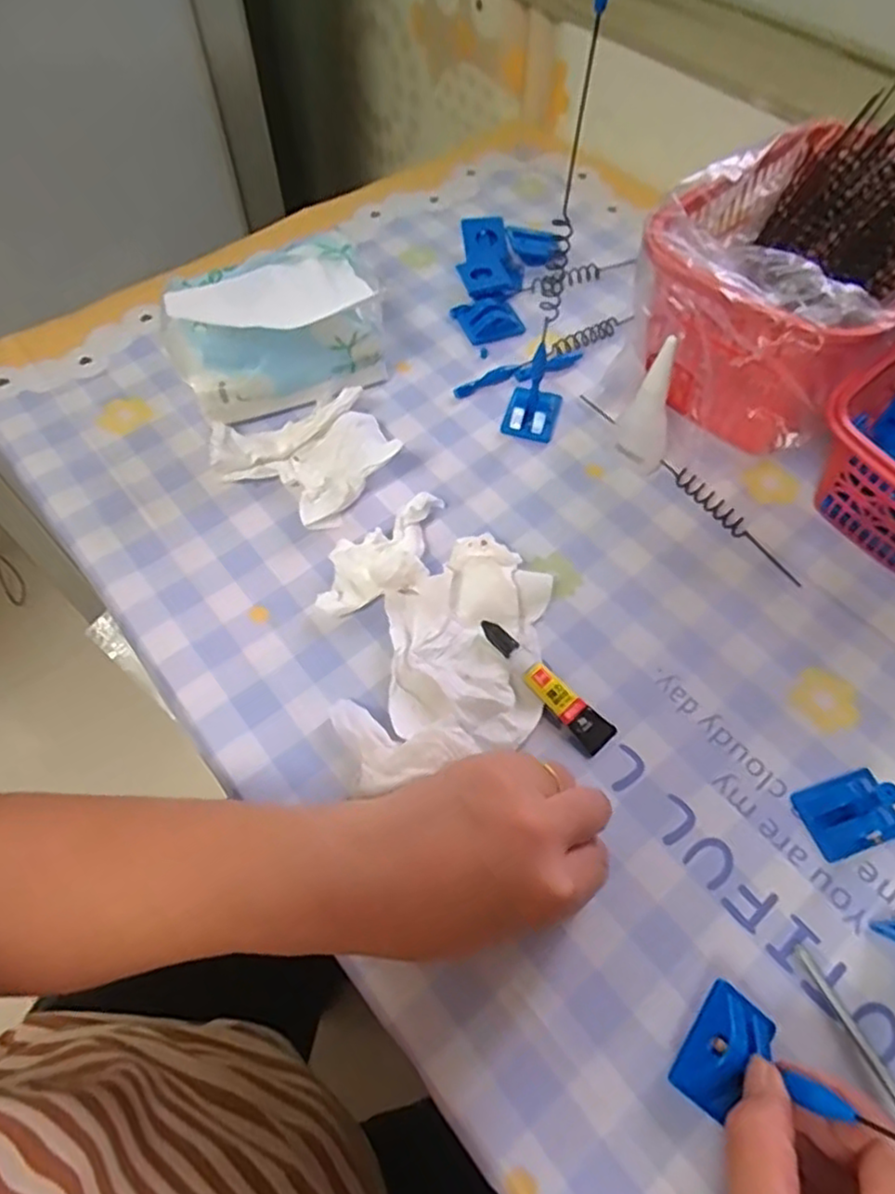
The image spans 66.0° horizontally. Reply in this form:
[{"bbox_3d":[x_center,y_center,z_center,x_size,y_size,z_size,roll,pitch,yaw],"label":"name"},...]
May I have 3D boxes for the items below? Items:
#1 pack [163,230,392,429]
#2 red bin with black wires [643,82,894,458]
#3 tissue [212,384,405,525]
[{"bbox_3d":[-0.112,-0.177,0.458,0.139,0.087,0.086,-29,63,-16],"label":"pack"},{"bbox_3d":[0.239,-0.205,0.456,0.240,0.122,0.149,-37,65,-20],"label":"red bin with black wires"},{"bbox_3d":[-0.091,-0.088,0.436,0.107,0.034,0.093,-20,61,-11],"label":"tissue"}]

